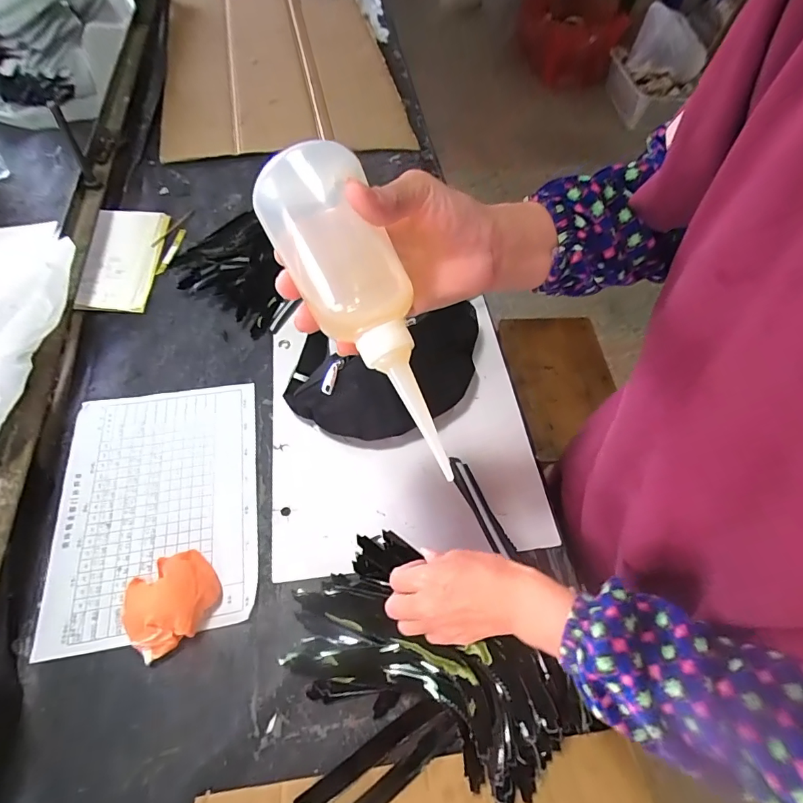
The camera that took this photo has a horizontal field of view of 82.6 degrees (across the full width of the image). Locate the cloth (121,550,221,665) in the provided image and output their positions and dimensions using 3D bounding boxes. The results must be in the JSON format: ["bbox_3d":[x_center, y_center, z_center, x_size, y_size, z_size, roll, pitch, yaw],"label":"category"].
[{"bbox_3d":[-0.219,0.191,0.435,0.084,0.049,0.069,-37,66,-22],"label":"cloth"}]

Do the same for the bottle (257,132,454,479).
[{"bbox_3d":[-0.017,-0.054,0.246,0.059,0.049,0.159,-26,85,-18],"label":"bottle"}]

